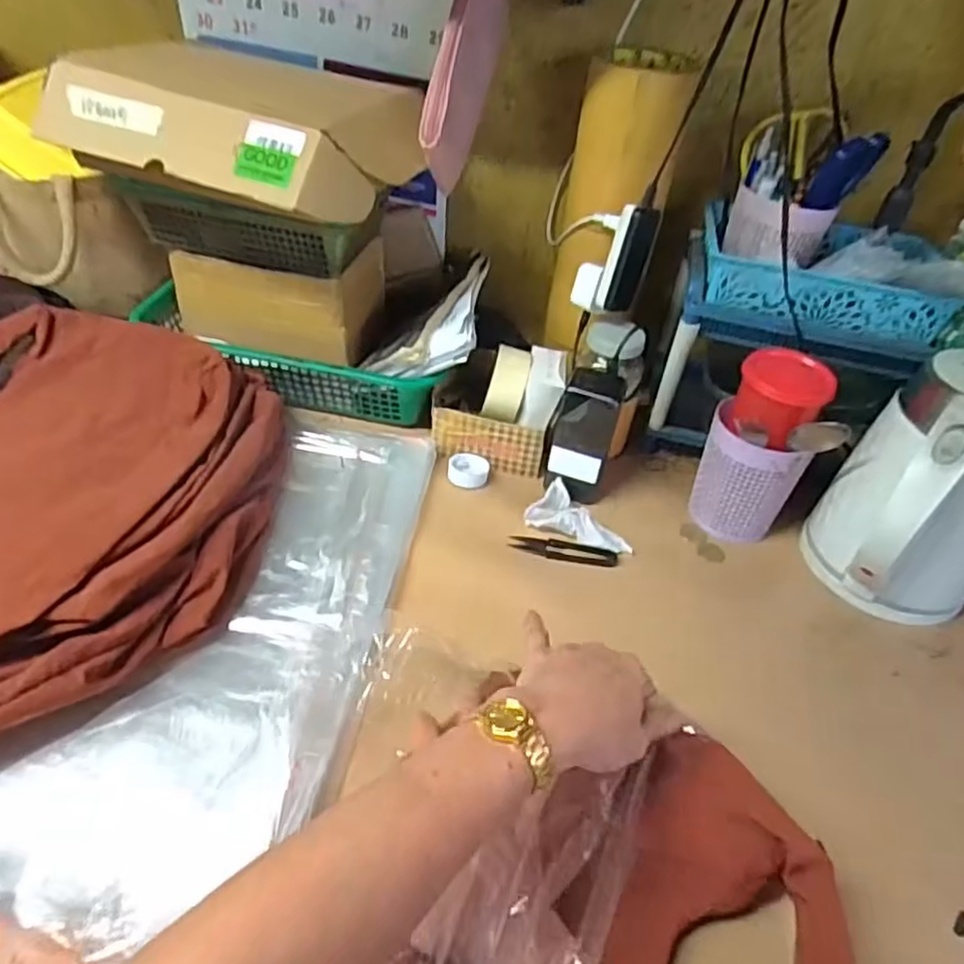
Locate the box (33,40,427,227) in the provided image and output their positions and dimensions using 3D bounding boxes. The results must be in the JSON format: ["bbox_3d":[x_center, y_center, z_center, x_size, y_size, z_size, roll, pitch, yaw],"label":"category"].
[{"bbox_3d":[-0.217,-0.334,0.628,0.308,0.083,0.198,19,42,12],"label":"box"}]

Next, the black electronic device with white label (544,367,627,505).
[{"bbox_3d":[0.099,-0.040,0.672,0.059,0.130,0.040,10,41,2],"label":"black electronic device with white label"}]

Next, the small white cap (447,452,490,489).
[{"bbox_3d":[-0.014,-0.012,0.709,0.042,0.013,0.040,5,41,-4],"label":"small white cap"}]

